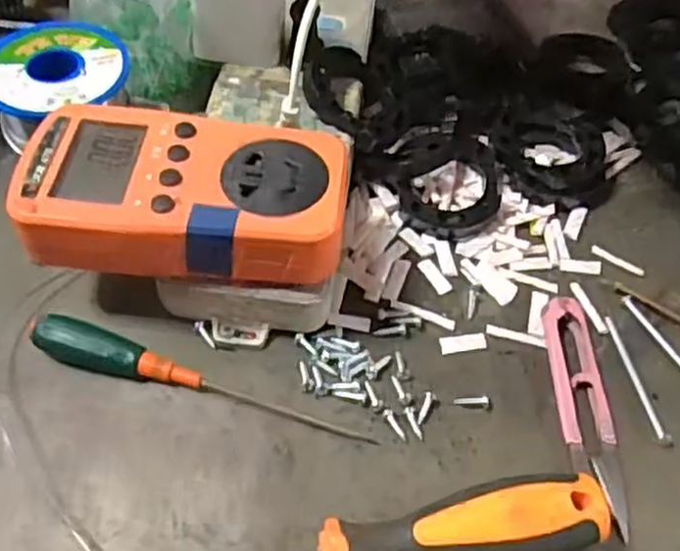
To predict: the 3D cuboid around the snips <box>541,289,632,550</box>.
[{"bbox_3d":[0.103,0.054,0.302,0.023,0.007,0.103,2,55,-3],"label":"snips"}]

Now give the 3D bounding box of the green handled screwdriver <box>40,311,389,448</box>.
[{"bbox_3d":[-0.058,0.046,0.292,0.142,0.016,0.017,18,56,9],"label":"green handled screwdriver"}]

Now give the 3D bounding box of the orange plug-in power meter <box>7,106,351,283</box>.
[{"bbox_3d":[-0.061,-0.034,0.292,0.124,0.026,0.064,3,55,-2],"label":"orange plug-in power meter"}]

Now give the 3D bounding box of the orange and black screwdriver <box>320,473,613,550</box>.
[{"bbox_3d":[-0.026,0.102,0.246,0.240,0.029,0.023,-7,56,-9],"label":"orange and black screwdriver"}]

